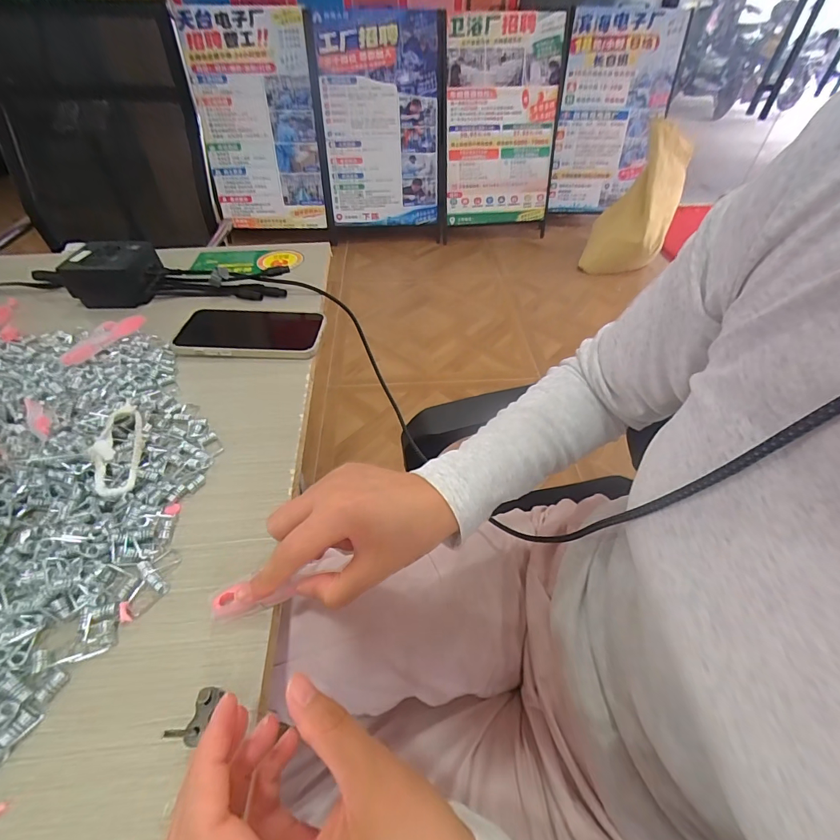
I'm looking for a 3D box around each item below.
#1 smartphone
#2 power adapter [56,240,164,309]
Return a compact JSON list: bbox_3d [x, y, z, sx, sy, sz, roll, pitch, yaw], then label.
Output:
[{"bbox_3d":[-0.180,-0.094,0.437,0.149,0.012,0.079,2,47,1],"label":"smartphone"},{"bbox_3d":[-0.360,-0.176,0.483,0.093,0.049,0.071,-4,47,-5],"label":"power adapter"}]

